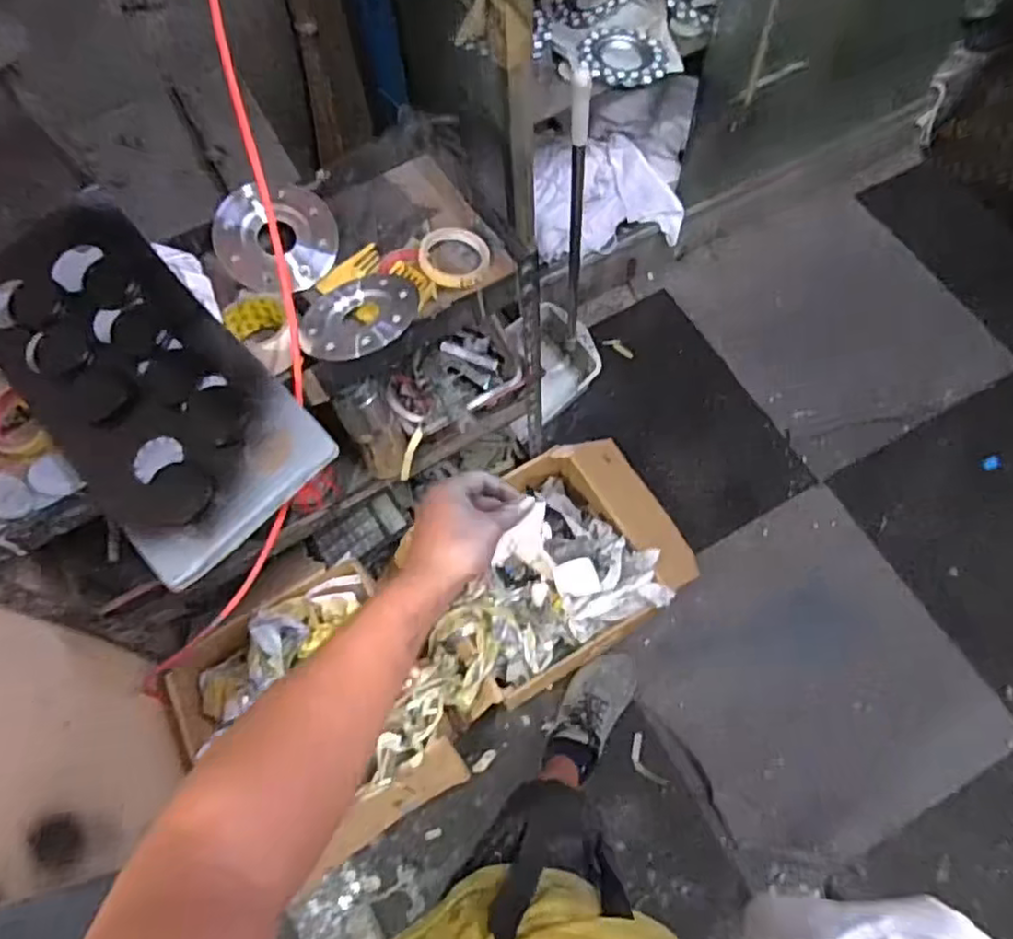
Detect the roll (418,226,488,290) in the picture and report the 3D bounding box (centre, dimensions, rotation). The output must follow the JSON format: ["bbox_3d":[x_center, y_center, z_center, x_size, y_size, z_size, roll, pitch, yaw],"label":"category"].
[{"bbox_3d":[-0.069,-0.281,0.893,0.093,0.027,0.081,6,78,0],"label":"roll"}]

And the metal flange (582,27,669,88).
[{"bbox_3d":[0.219,-0.779,1.264,0.158,0.013,0.152,-2,67,1],"label":"metal flange"}]

